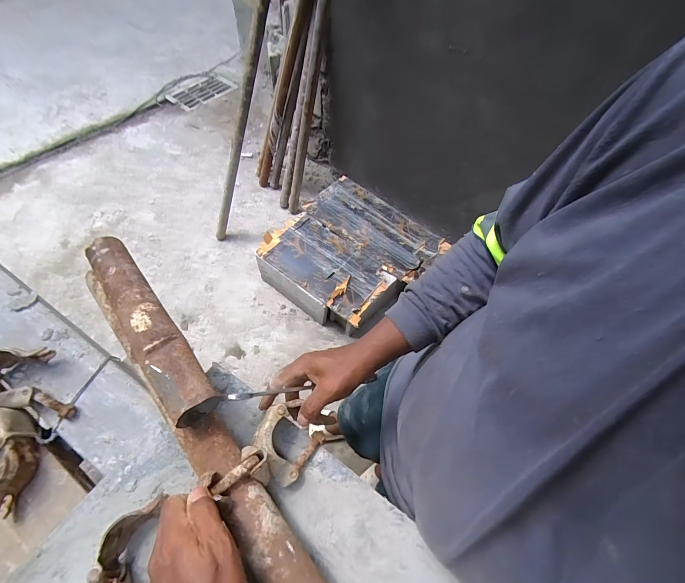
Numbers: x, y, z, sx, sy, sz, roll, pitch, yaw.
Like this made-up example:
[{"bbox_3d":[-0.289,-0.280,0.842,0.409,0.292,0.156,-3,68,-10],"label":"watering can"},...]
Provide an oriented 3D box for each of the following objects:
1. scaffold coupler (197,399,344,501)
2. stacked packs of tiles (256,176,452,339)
[{"bbox_3d":[-0.078,0.182,0.377,0.075,0.073,0.132,37,61,20],"label":"scaffold coupler"},{"bbox_3d":[0.047,-0.168,1.577,0.644,0.212,0.681,38,64,17],"label":"stacked packs of tiles"}]

